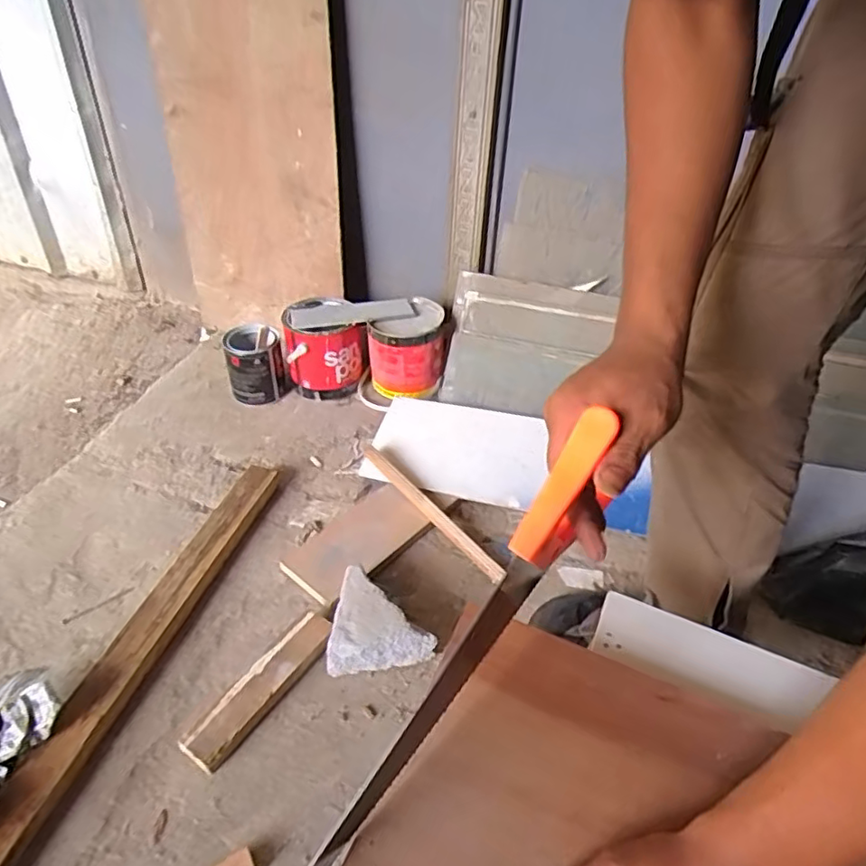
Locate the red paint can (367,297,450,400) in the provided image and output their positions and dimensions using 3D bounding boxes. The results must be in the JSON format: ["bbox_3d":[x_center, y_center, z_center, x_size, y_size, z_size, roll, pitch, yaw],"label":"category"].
[{"bbox_3d":[-0.047,-0.176,1.229,0.141,0.124,0.156,14,40,14],"label":"red paint can"}]

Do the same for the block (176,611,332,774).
[{"bbox_3d":[-0.203,0.305,0.736,0.047,0.031,0.211,25,44,25],"label":"block"}]

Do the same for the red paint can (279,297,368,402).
[{"bbox_3d":[-0.220,-0.172,1.247,0.163,0.150,0.158,2,39,-1],"label":"red paint can"}]

